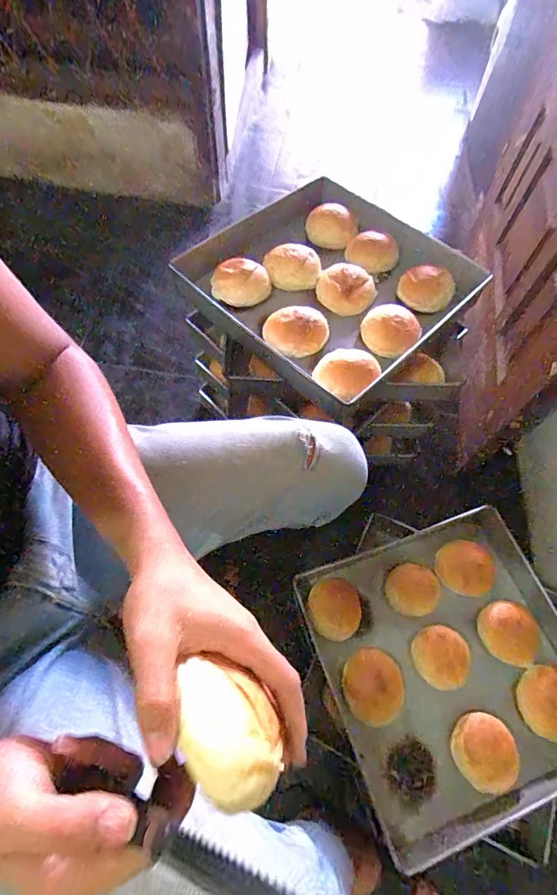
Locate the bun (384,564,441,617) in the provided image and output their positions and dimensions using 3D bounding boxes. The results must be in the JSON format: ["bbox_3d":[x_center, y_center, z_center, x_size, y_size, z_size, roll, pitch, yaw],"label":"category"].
[{"bbox_3d":[0.236,0.251,0.750,0.086,0.037,0.079,1,61,-2],"label":"bun"}]

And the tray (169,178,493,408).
[{"bbox_3d":[0.094,-0.289,0.755,0.415,0.067,0.406,-40,70,-21],"label":"tray"}]

